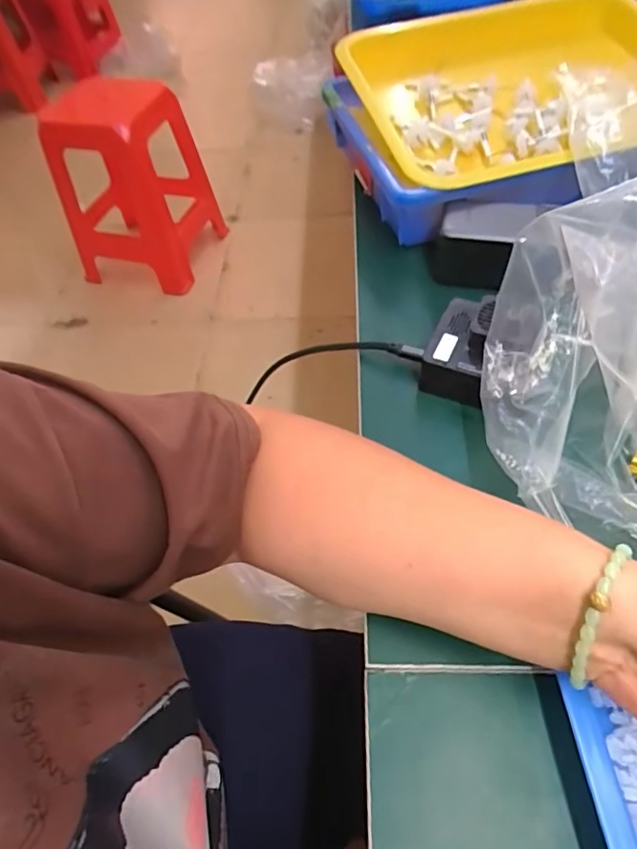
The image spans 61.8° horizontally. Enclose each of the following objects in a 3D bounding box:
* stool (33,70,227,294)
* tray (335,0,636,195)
[{"bbox_3d":[-0.569,-0.728,1.592,0.422,0.510,0.379,10,56,13],"label":"stool"},{"bbox_3d":[0.204,-0.326,0.521,0.322,0.063,0.266,-12,54,-3],"label":"tray"}]

